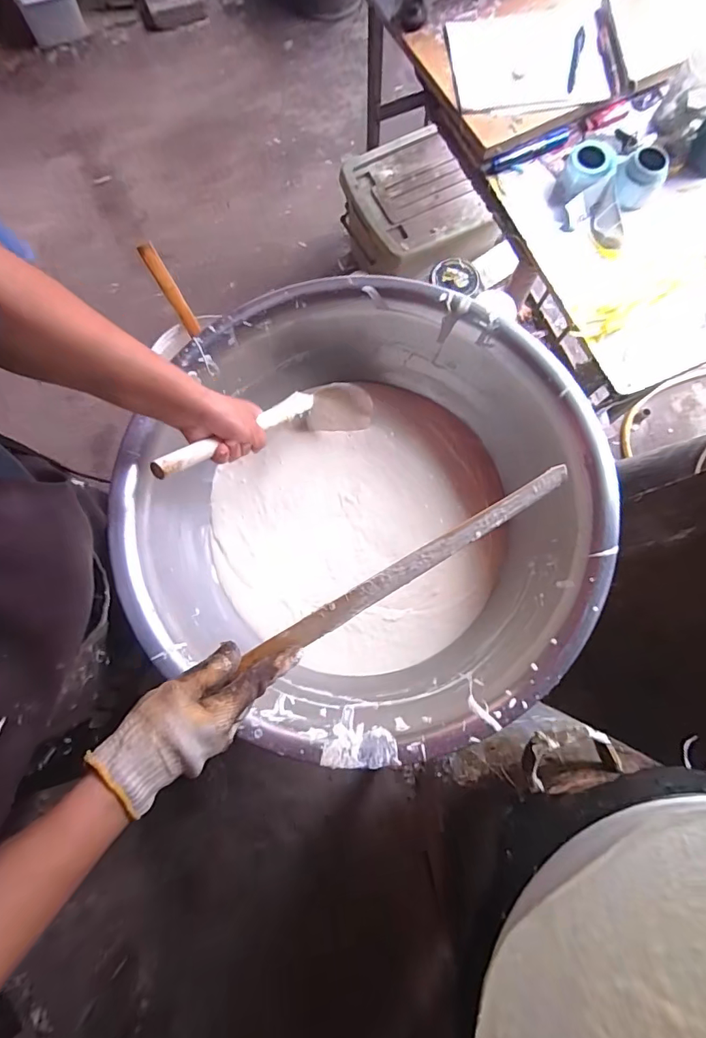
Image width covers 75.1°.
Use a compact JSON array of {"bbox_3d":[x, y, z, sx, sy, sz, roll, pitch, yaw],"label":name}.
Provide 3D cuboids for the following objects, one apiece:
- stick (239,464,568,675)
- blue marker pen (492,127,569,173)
[{"bbox_3d":[0.059,0.043,0.428,0.347,0.020,0.021,-29,80,-10],"label":"stick"},{"bbox_3d":[0.290,-0.599,0.749,0.139,0.020,0.020,-26,80,-6],"label":"blue marker pen"}]

